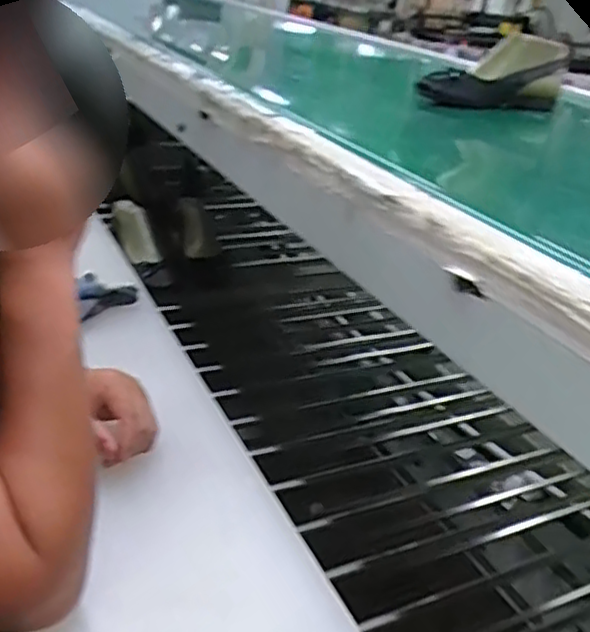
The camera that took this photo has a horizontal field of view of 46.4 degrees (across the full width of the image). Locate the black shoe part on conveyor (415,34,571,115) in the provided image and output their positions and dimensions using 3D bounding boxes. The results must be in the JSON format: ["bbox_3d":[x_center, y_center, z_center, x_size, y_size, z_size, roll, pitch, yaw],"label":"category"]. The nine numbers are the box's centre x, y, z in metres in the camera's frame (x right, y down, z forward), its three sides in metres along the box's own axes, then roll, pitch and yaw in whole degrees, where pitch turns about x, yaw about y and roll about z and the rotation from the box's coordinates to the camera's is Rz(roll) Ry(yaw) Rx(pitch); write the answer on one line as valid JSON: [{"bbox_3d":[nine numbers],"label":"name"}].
[{"bbox_3d":[0.302,-0.362,1.044,0.267,0.113,0.053,-11,30,-30],"label":"black shoe part on conveyor"}]

